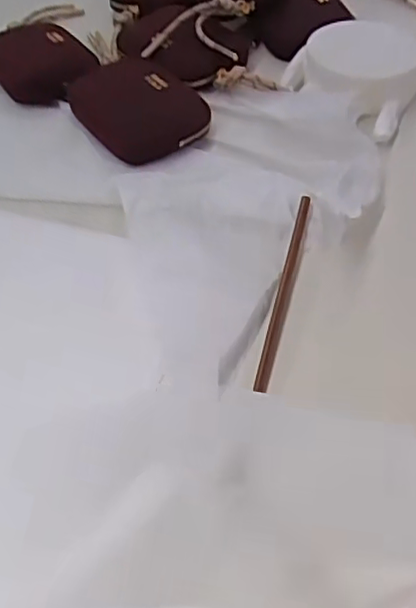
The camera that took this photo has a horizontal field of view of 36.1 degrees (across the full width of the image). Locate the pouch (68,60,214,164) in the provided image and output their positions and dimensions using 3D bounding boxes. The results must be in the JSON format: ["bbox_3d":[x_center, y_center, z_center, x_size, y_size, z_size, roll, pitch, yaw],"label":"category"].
[{"bbox_3d":[-0.058,-0.164,0.518,0.085,0.024,0.133,-27,52,-19],"label":"pouch"}]

